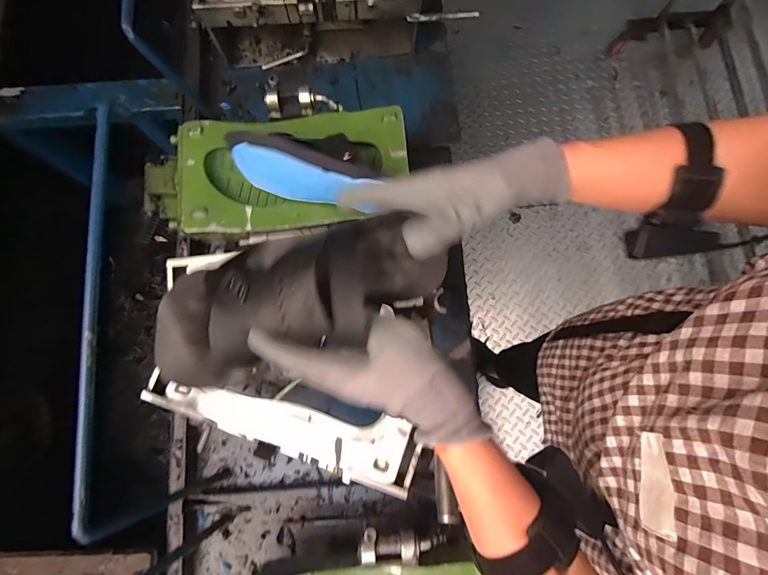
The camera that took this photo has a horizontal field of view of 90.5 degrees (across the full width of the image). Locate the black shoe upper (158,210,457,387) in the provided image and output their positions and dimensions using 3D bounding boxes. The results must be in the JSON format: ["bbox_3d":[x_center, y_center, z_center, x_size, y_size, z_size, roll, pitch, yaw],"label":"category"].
[{"bbox_3d":[-0.075,0.008,0.330,0.249,0.073,0.101,-19,81,-1],"label":"black shoe upper"}]

